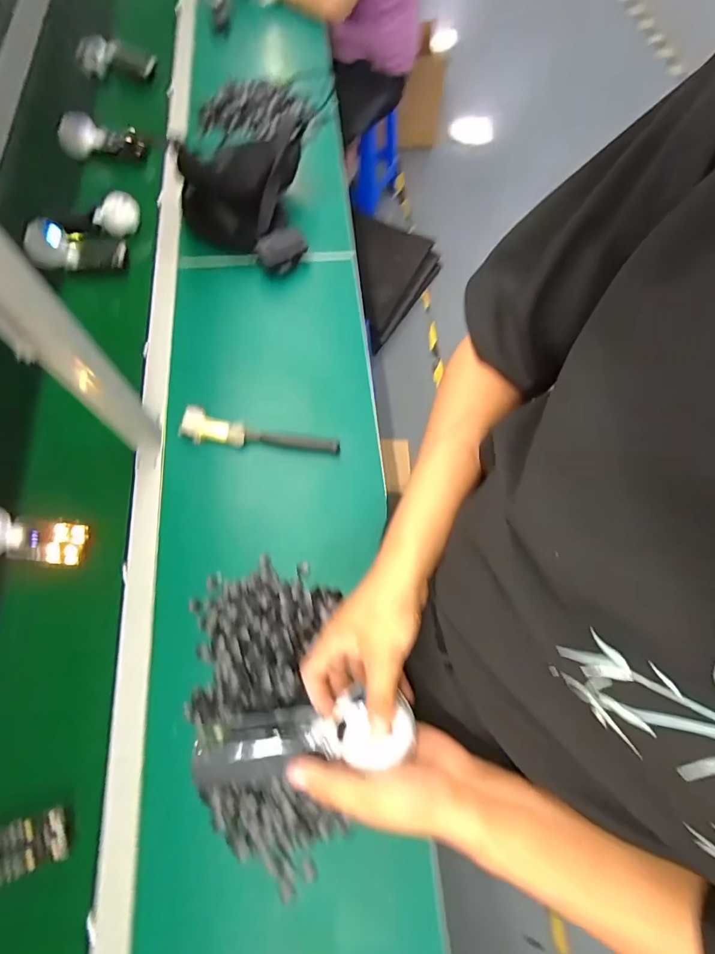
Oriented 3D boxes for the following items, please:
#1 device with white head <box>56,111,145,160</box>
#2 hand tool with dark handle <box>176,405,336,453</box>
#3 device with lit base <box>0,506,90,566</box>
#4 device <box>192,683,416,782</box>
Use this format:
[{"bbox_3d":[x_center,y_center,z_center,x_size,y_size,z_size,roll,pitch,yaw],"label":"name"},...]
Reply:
[{"bbox_3d":[-0.555,-0.735,0.935,0.165,0.062,0.059,2,69,-1],"label":"device with white head"},{"bbox_3d":[-0.159,-0.062,0.703,0.257,0.037,0.053,12,69,3],"label":"hand tool with dark handle"},{"bbox_3d":[-0.476,0.087,0.617,0.165,0.029,0.072,12,68,-11],"label":"device with lit base"},{"bbox_3d":[-0.045,0.204,0.343,0.174,0.038,0.046,-8,69,3],"label":"device"}]

